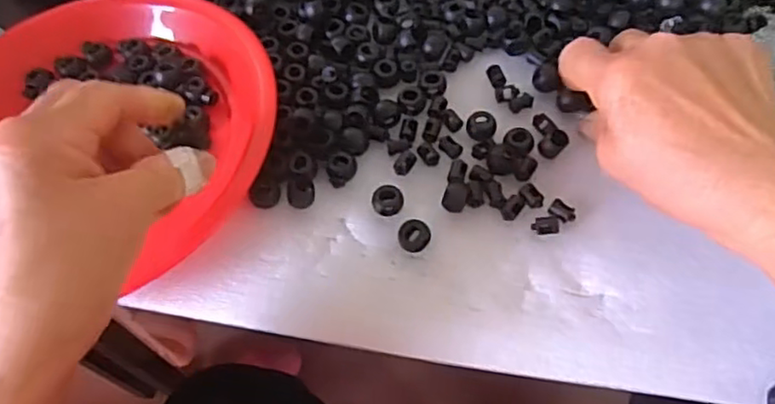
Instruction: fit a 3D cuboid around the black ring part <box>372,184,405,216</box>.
[{"bbox_3d":[0.000,-0.001,0.359,0.017,0.008,0.015,9,62,9],"label":"black ring part"}]

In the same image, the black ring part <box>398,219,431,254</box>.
[{"bbox_3d":[0.015,0.018,0.350,0.017,0.009,0.016,-2,60,3],"label":"black ring part"}]

